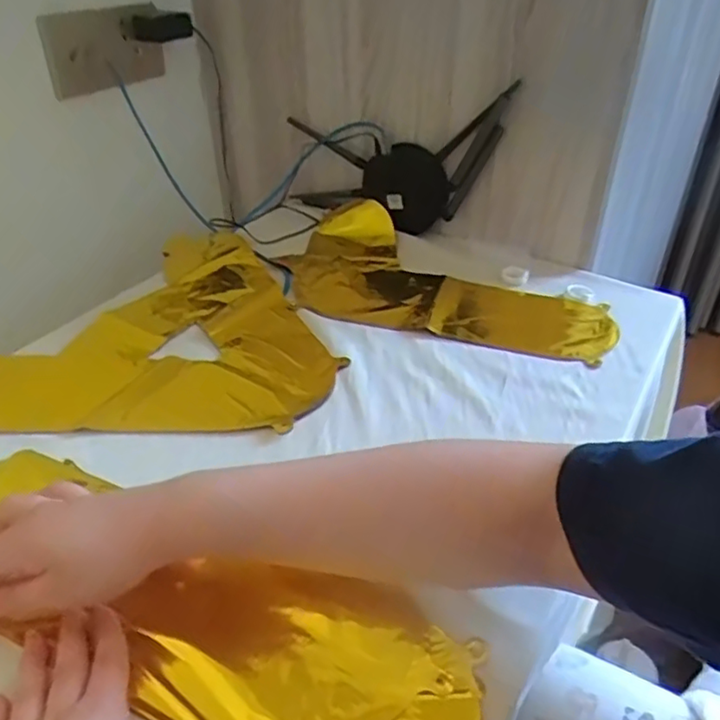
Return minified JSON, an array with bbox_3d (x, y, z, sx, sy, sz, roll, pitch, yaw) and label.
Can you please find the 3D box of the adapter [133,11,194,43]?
[{"bbox_3d":[-0.260,-0.438,0.819,0.076,0.032,0.022,-11,37,-14],"label":"adapter"}]

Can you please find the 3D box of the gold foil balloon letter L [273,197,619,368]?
[{"bbox_3d":[0.095,-0.094,0.733,0.392,0.037,0.221,13,38,18],"label":"gold foil balloon letter L"}]

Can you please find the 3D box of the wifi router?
[{"bbox_3d":[0.044,-0.251,0.809,0.358,0.179,0.034,0,30,40],"label":"wifi router"}]

